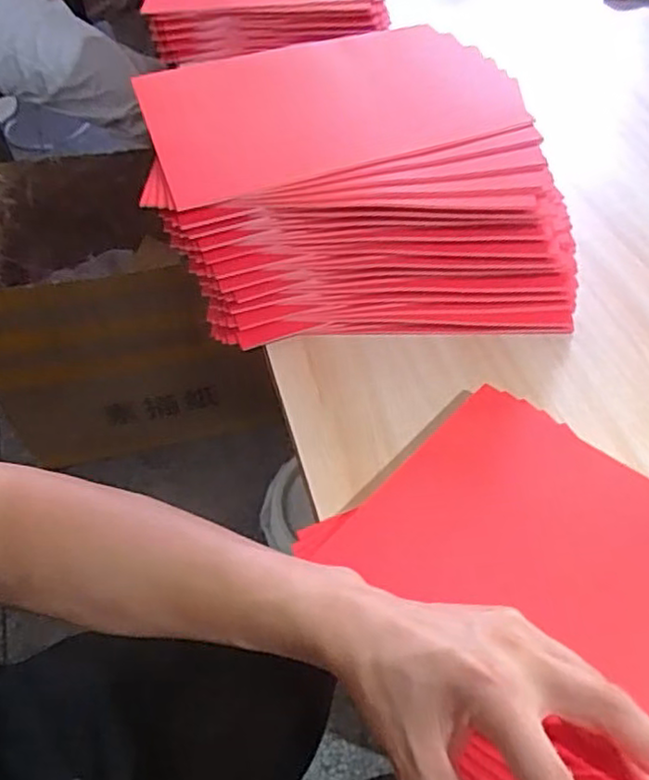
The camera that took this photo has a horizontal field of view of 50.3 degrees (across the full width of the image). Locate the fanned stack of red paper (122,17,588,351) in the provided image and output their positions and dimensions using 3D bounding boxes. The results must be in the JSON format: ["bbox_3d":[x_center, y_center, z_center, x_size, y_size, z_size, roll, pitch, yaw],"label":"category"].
[{"bbox_3d":[0.015,-0.184,0.603,0.336,0.123,0.300,-6,50,-1],"label":"fanned stack of red paper"}]

